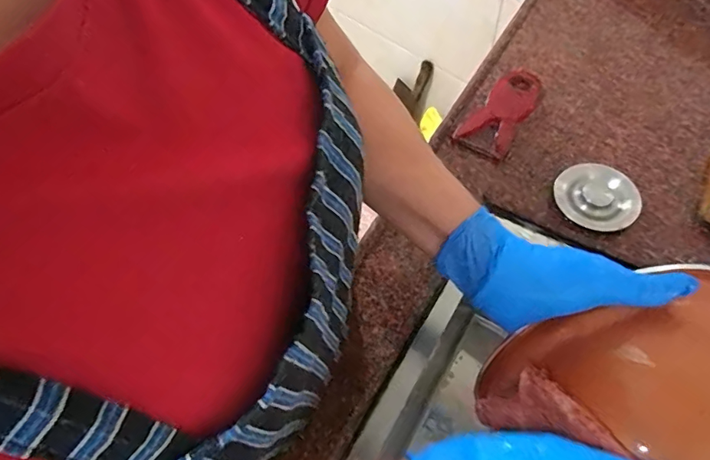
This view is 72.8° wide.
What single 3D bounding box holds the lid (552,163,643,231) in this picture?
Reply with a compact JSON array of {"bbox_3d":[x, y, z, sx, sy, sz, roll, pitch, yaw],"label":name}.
[{"bbox_3d":[0.258,-0.039,0.512,0.080,0.021,0.085,-3,58,5],"label":"lid"}]

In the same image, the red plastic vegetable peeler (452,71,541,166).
[{"bbox_3d":[0.178,-0.146,0.595,0.067,0.008,0.150,28,66,19],"label":"red plastic vegetable peeler"}]

